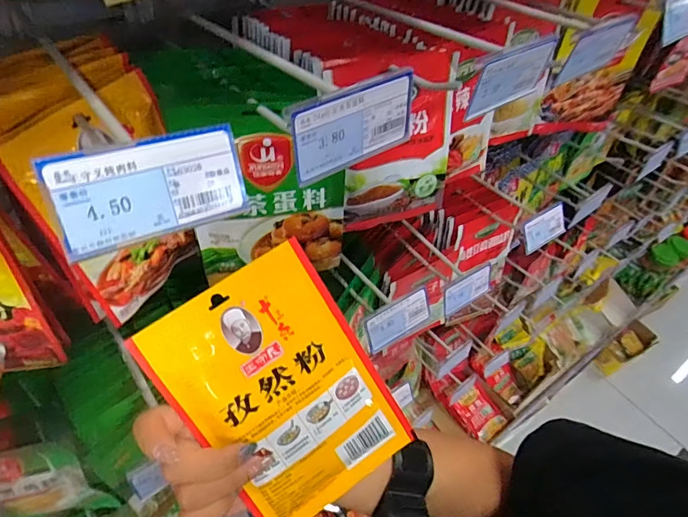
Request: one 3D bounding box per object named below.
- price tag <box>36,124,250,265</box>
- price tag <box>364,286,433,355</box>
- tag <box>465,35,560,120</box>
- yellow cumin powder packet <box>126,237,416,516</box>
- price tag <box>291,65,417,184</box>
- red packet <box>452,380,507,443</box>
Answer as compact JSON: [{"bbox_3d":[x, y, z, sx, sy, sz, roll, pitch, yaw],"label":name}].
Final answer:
[{"bbox_3d":[-0.080,-0.030,0.194,0.078,0.041,0.004,-23,26,-32],"label":"price tag"},{"bbox_3d":[0.058,0.064,0.472,0.078,0.044,0.006,-25,25,-23],"label":"price tag"},{"bbox_3d":[0.116,-0.122,0.308,0.078,0.045,0.010,-30,58,-28],"label":"tag"},{"bbox_3d":[-0.037,0.088,0.294,0.114,0.008,0.166,-34,102,-13],"label":"yellow cumin powder packet"},{"bbox_3d":[0.006,-0.070,0.241,0.079,0.041,0.010,-30,58,-28],"label":"price tag"},{"bbox_3d":[0.394,0.444,1.312,0.104,0.027,0.144,-40,87,-3],"label":"red packet"}]

